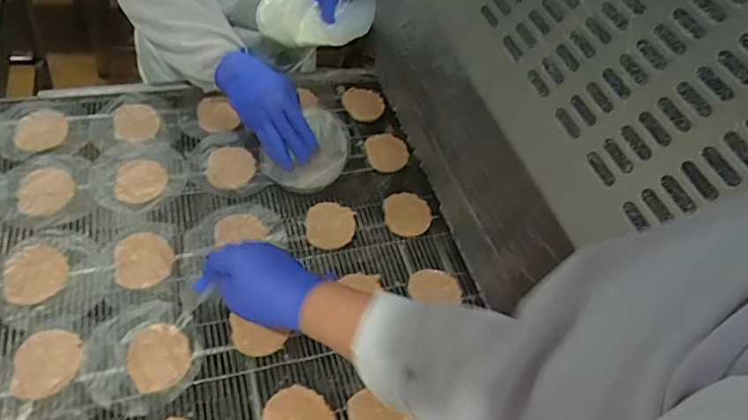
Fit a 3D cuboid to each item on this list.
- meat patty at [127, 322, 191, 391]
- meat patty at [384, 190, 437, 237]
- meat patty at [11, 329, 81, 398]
[{"bbox_3d":[-0.230,0.154,0.575,0.064,0.012,0.068,2,47,-2],"label":"meat patty"},{"bbox_3d":[0.045,0.004,0.740,0.068,0.011,0.072,2,47,-2],"label":"meat patty"},{"bbox_3d":[-0.337,0.156,0.555,0.062,0.006,0.070,-10,49,-14],"label":"meat patty"}]

